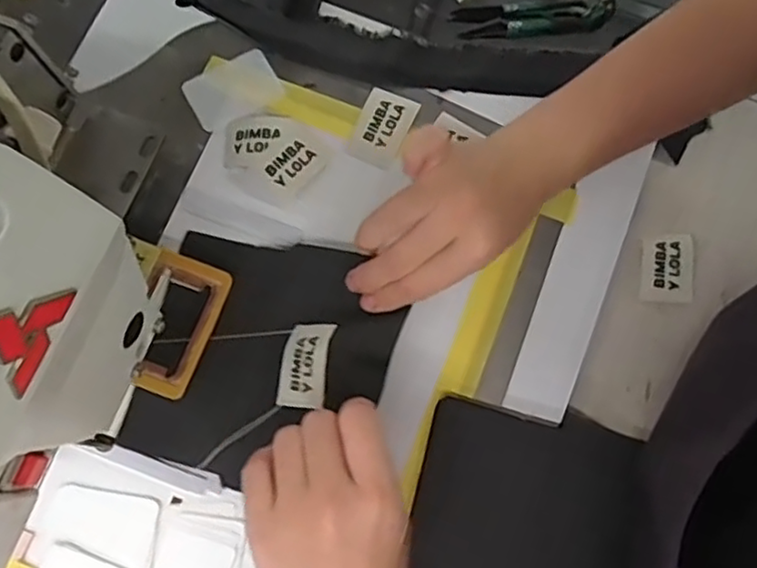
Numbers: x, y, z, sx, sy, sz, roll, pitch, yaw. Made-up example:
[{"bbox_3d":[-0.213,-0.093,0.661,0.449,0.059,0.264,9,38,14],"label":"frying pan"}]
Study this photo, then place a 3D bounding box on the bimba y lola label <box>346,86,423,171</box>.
[{"bbox_3d":[0.003,-0.106,0.447,0.034,0.006,0.053,24,77,6],"label":"bimba y lola label"}]

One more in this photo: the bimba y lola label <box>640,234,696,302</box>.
[{"bbox_3d":[0.196,-0.012,0.445,0.034,0.007,0.048,7,72,9],"label":"bimba y lola label"}]

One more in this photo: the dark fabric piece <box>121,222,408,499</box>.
[{"bbox_3d":[-0.066,0.042,0.390,0.144,0.040,0.140,0,77,1],"label":"dark fabric piece"}]

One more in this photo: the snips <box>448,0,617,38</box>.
[{"bbox_3d":[0.110,-0.189,0.468,0.110,0.008,0.029,-7,76,-2],"label":"snips"}]

